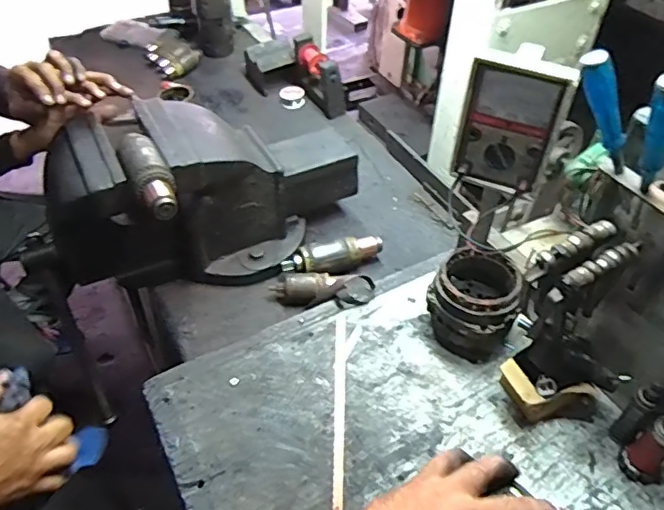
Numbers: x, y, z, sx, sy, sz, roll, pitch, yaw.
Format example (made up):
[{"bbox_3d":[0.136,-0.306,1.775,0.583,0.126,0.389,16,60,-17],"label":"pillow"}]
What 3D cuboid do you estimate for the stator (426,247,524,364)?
[{"bbox_3d":[0.215,0.075,0.865,0.115,0.124,0.125,1,47,-1],"label":"stator"}]

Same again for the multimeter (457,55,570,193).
[{"bbox_3d":[0.223,-0.164,0.727,0.108,0.156,0.037,22,50,18],"label":"multimeter"}]

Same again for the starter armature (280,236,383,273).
[{"bbox_3d":[0.004,-0.001,1.016,0.188,0.042,0.053,-15,49,-15],"label":"starter armature"}]

